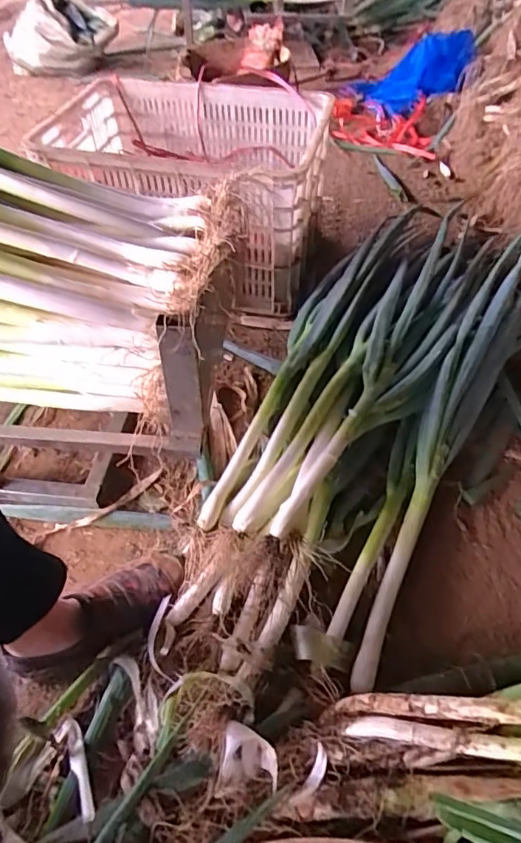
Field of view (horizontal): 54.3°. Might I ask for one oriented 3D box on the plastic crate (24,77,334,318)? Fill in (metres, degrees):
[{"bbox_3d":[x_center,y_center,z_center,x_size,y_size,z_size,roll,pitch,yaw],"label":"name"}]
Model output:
[{"bbox_3d":[-0.141,-0.471,1.039,0.510,0.288,0.320,12,54,11],"label":"plastic crate"}]

